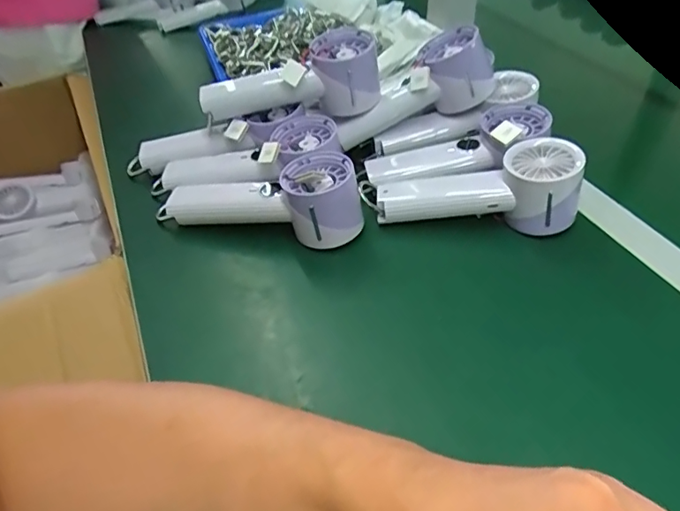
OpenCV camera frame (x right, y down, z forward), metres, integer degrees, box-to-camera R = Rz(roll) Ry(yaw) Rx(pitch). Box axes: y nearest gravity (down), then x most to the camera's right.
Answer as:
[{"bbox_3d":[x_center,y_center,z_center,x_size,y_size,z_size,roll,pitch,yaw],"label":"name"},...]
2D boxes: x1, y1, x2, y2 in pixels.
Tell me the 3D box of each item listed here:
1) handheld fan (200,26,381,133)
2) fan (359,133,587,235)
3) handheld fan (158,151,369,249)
[{"bbox_3d":[-0.048,-0.163,0.492,0.171,0.066,0.058,-13,45,-9],"label":"handheld fan"},{"bbox_3d":[0.116,-0.052,0.450,0.179,0.066,0.061,-7,43,16],"label":"fan"},{"bbox_3d":[-0.074,-0.054,0.460,0.191,0.064,0.063,10,46,14],"label":"handheld fan"}]

